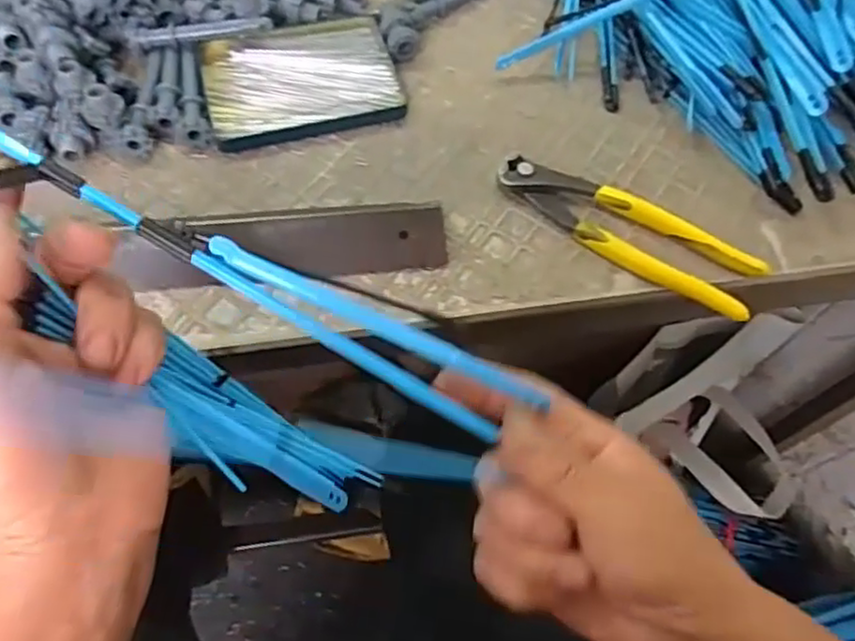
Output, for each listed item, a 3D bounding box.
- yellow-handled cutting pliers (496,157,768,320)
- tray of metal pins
[{"bbox_3d":[0.118,-0.054,0.404,0.164,0.016,0.045,28,65,11],"label":"yellow-handled cutting pliers"},{"bbox_3d":[-0.087,-0.167,0.460,0.126,0.014,0.098,-14,65,-10],"label":"tray of metal pins"}]

